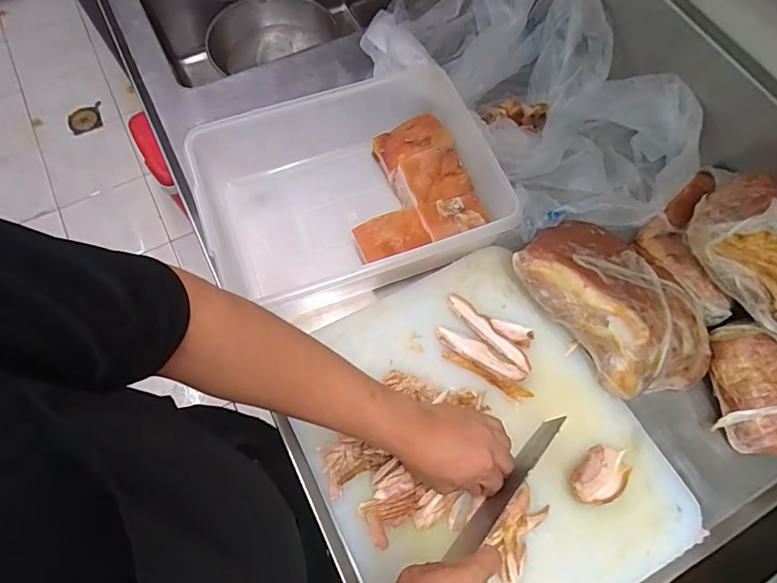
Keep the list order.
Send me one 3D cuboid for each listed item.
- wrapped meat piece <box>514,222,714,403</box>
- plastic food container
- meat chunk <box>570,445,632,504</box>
[{"bbox_3d":[0.270,0.011,0.540,0.148,0.078,0.240,-33,72,-13],"label":"wrapped meat piece"},{"bbox_3d":[-0.043,-0.121,0.622,0.357,0.129,0.260,-19,69,-8],"label":"plastic food container"},{"bbox_3d":[0.225,0.196,0.494,0.046,0.014,0.071,42,73,15],"label":"meat chunk"}]

